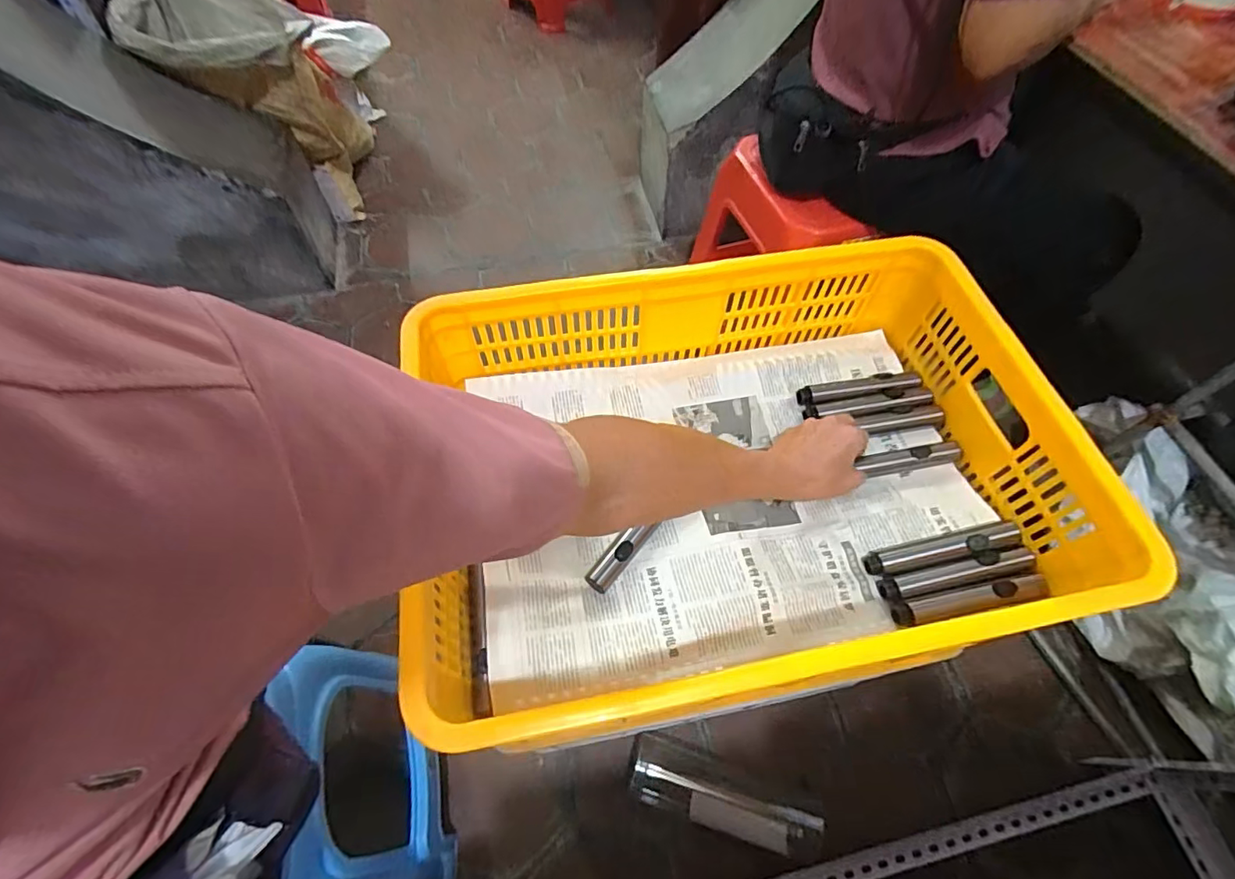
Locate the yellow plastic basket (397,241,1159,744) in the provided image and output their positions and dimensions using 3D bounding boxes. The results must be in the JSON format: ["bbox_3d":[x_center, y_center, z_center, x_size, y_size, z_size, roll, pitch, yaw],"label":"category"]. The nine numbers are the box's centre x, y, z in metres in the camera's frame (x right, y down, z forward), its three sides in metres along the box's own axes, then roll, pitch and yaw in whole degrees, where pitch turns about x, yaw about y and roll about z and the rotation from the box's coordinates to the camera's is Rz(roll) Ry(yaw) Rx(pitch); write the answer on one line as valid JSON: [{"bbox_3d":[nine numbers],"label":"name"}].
[{"bbox_3d":[0.125,0.033,0.579,0.605,0.193,0.418,-9,60,-5],"label":"yellow plastic basket"}]

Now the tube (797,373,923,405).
[{"bbox_3d":[0.302,-0.064,0.677,0.153,0.017,0.028,-7,60,-4],"label":"tube"}]

